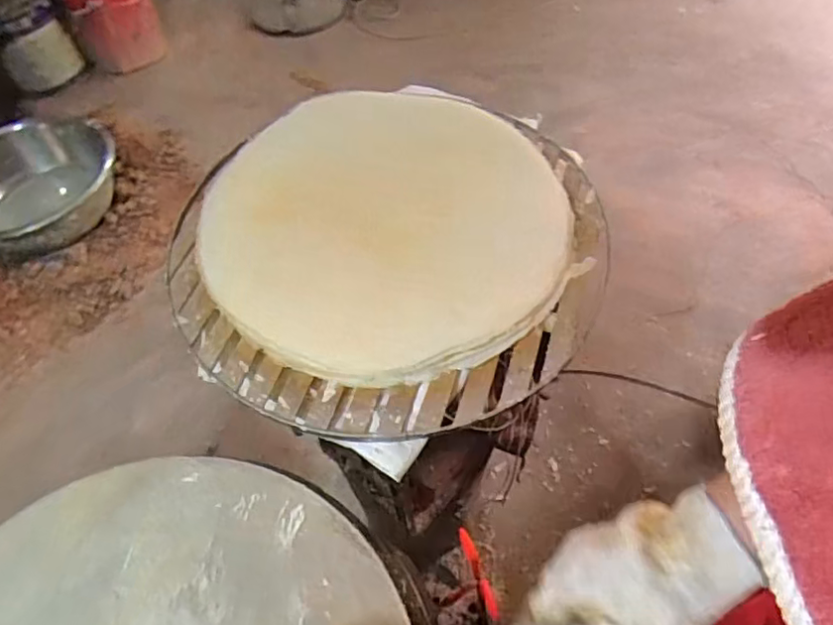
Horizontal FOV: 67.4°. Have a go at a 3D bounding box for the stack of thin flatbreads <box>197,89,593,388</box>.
[{"bbox_3d":[-0.027,-0.105,0.668,0.375,0.036,0.376,-5,54,-6],"label":"stack of thin flatbreads"}]

